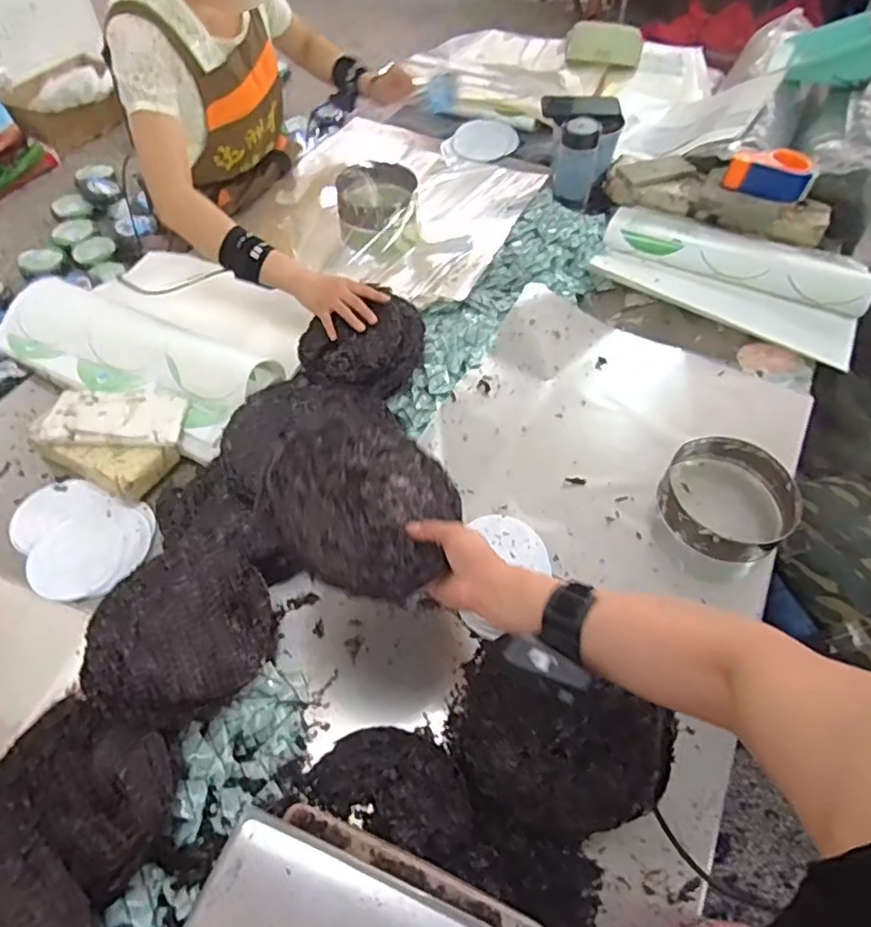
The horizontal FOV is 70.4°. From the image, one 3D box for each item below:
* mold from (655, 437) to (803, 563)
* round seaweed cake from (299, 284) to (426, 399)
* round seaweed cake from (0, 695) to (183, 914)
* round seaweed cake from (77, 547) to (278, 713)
[{"bbox_3d":[0.408,0.050,0.879,0.180,0.066,0.180,0,54,0],"label":"mold"},{"bbox_3d":[-0.107,-0.192,0.999,0.172,0.072,0.181,0,54,0],"label":"round seaweed cake"},{"bbox_3d":[-0.358,0.330,0.617,0.198,0.057,0.165,4,46,11],"label":"round seaweed cake"},{"bbox_3d":[-0.300,0.191,0.722,0.200,0.043,0.195,0,54,0],"label":"round seaweed cake"}]

